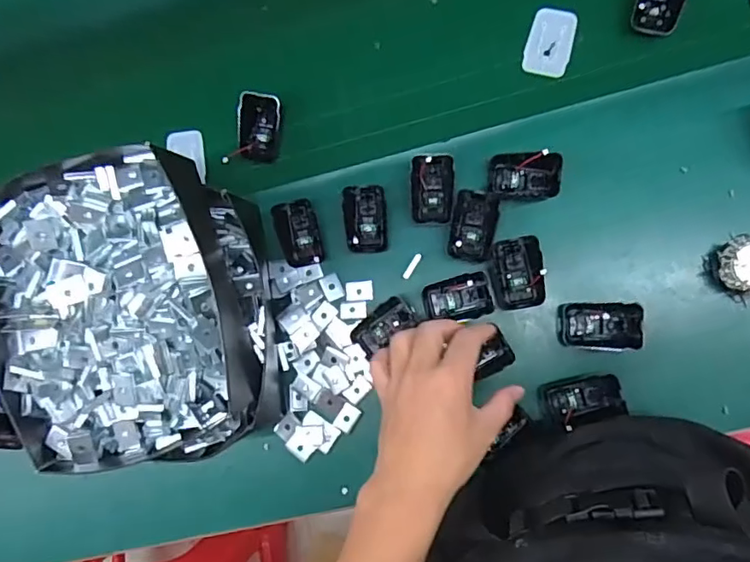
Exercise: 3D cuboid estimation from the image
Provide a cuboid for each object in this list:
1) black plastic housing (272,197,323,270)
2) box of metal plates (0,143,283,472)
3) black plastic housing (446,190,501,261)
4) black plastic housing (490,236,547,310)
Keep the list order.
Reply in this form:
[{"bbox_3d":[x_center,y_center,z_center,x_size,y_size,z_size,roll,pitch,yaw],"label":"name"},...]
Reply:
[{"bbox_3d":[-0.081,-0.051,0.564,0.037,0.033,0.069,-12,85,6],"label":"black plastic housing"},{"bbox_3d":[-0.215,0.035,0.509,0.218,0.144,0.263,-12,85,6],"label":"box of metal plates"},{"bbox_3d":[0.098,-0.056,0.534,0.042,0.024,0.069,11,88,8],"label":"black plastic housing"},{"bbox_3d":[0.140,-0.007,0.530,0.048,0.034,0.067,-7,85,7],"label":"black plastic housing"}]

